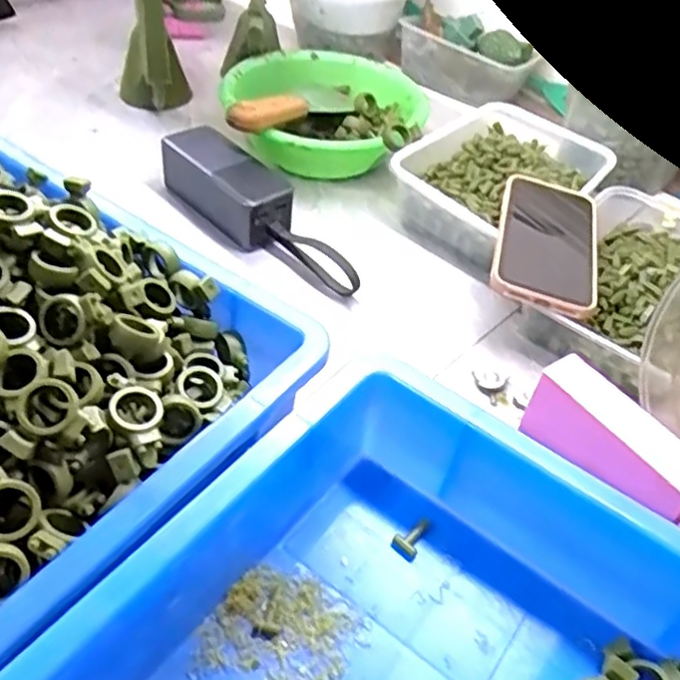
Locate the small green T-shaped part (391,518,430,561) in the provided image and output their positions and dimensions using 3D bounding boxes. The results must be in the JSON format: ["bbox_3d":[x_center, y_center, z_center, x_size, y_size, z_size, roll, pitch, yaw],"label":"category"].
[{"bbox_3d":[0.042,0.114,0.393,0.016,0.005,0.025,30,49,21],"label":"small green T-shaped part"}]

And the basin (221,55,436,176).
[{"bbox_3d":[-0.019,-0.227,0.689,0.191,0.073,0.188,4,45,-4],"label":"basin"}]

